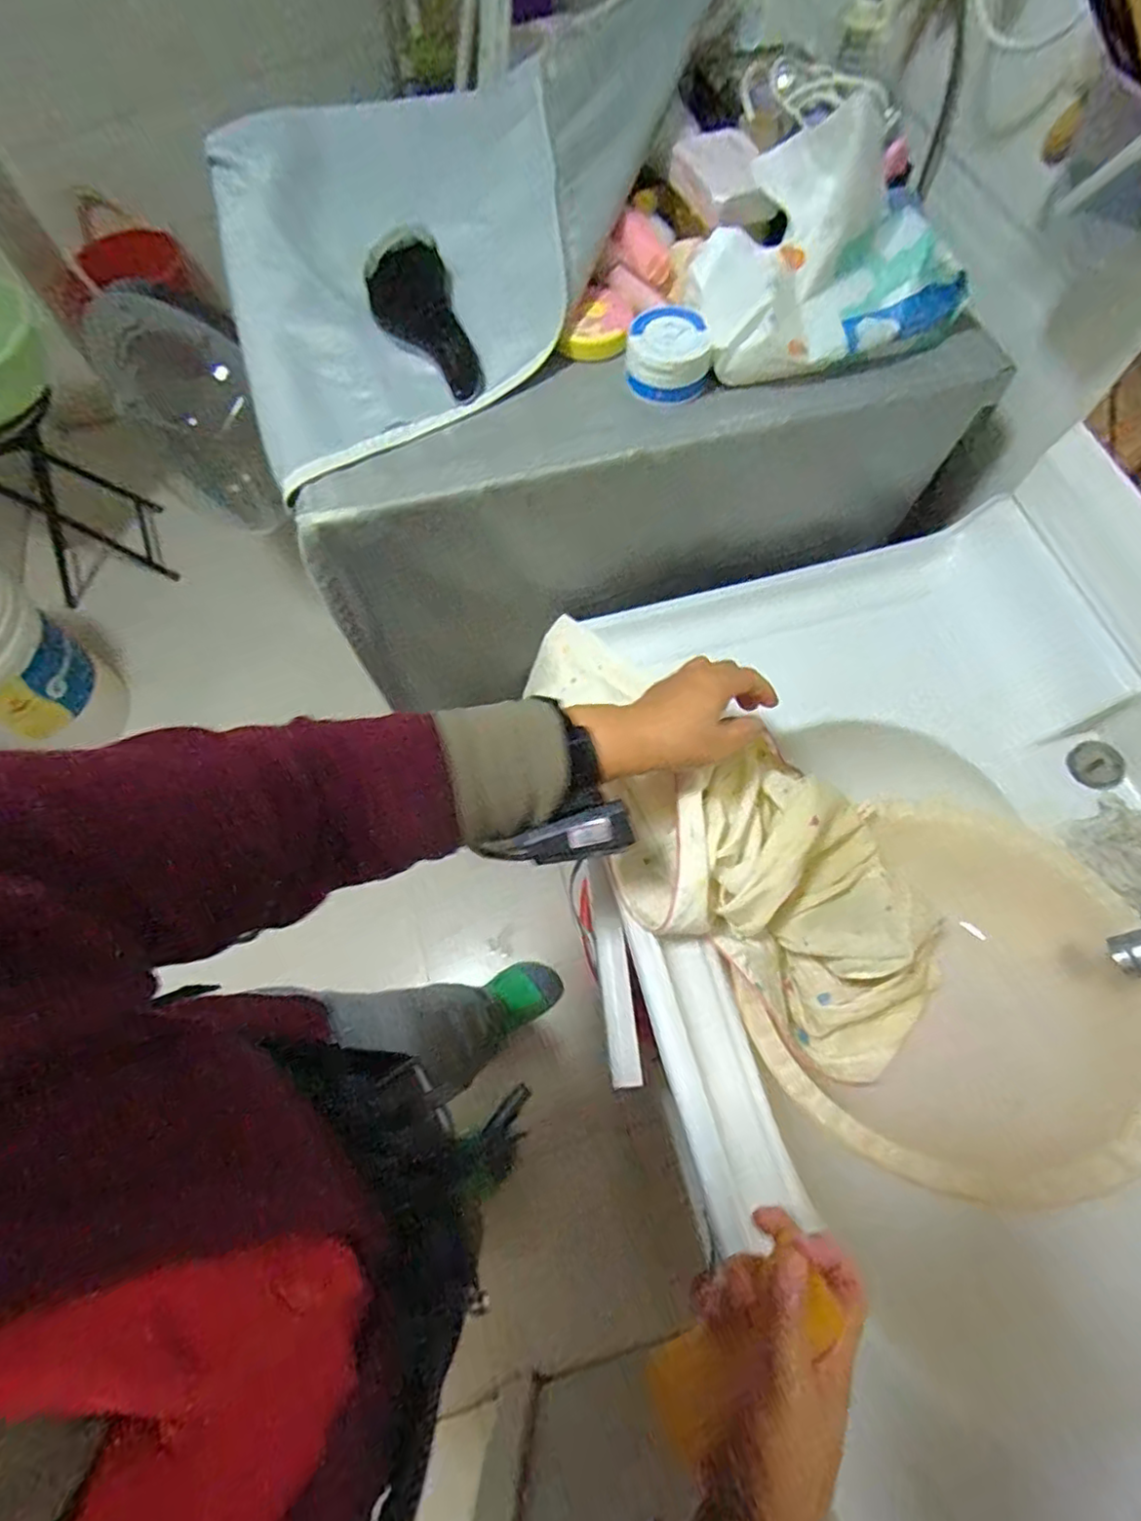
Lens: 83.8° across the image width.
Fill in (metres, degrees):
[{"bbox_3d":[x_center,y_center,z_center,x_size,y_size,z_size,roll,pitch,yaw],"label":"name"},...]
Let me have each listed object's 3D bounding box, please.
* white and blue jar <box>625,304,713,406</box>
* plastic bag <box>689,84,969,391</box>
[{"bbox_3d":[0.079,-0.329,0.512,0.065,0.035,0.060,3,67,3],"label":"white and blue jar"},{"bbox_3d":[0.204,-0.407,0.500,0.210,0.118,0.135,-16,68,-5],"label":"plastic bag"}]

